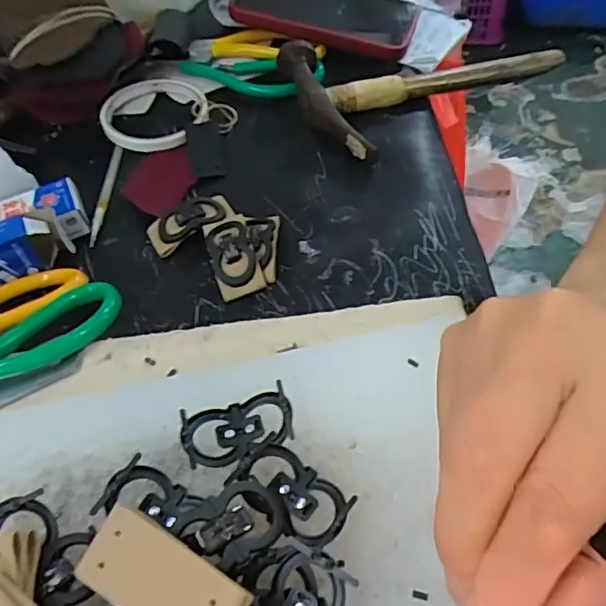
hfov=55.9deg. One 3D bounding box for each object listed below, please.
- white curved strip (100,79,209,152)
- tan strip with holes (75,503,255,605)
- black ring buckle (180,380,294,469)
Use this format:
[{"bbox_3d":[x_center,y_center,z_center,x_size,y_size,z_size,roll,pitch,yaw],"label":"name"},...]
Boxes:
[{"bbox_3d":[-0.119,-0.159,0.466,0.082,0.012,0.086,-6,52,0],"label":"white curved strip"},{"bbox_3d":[-0.049,0.094,0.193,0.065,0.004,0.028,19,65,31],"label":"tan strip with holes"},{"bbox_3d":[-0.028,0.054,0.248,0.047,0.010,0.026,-13,52,-5],"label":"black ring buckle"}]

